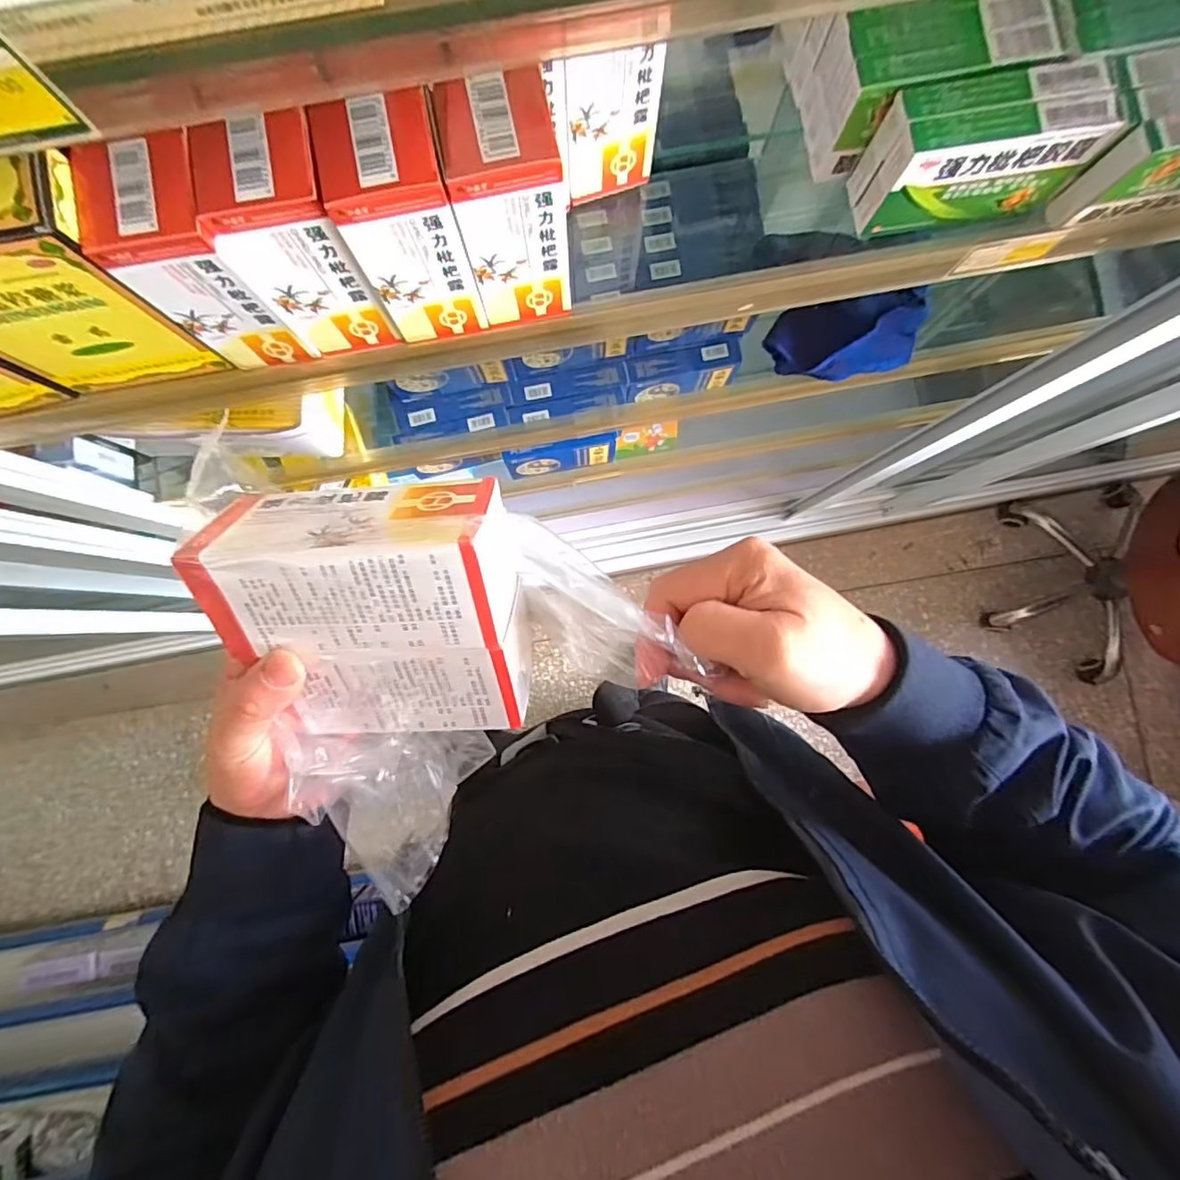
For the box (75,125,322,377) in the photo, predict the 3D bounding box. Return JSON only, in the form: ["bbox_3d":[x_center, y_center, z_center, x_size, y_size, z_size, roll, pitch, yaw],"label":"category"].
[{"bbox_3d":[-0.218,-0.187,0.326,0.059,0.117,0.064,-9,87,-1],"label":"box"}]

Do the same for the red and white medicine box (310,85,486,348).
[{"bbox_3d":[-0.103,-0.205,0.327,0.060,0.118,0.061,-12,87,-1],"label":"red and white medicine box"}]

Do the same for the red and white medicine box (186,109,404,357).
[{"bbox_3d":[-0.162,-0.198,0.328,0.059,0.119,0.063,-10,87,-1],"label":"red and white medicine box"}]

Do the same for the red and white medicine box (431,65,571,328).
[{"bbox_3d":[-0.045,-0.216,0.328,0.057,0.122,0.054,-11,87,-1],"label":"red and white medicine box"}]

